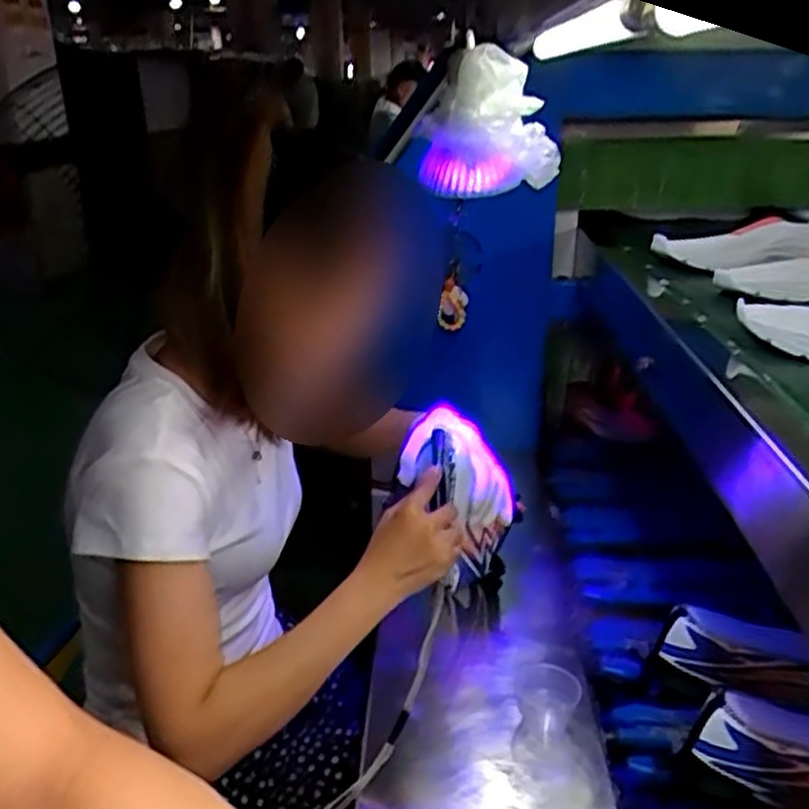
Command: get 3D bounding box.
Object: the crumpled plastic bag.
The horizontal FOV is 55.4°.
[{"bbox_3d":[0.081,-0.270,0.748,0.138,0.129,0.103,1,28,6],"label":"crumpled plastic bag"}]

